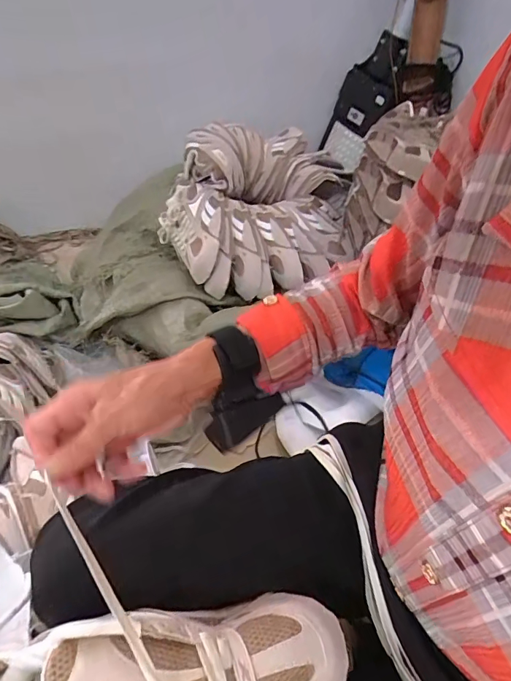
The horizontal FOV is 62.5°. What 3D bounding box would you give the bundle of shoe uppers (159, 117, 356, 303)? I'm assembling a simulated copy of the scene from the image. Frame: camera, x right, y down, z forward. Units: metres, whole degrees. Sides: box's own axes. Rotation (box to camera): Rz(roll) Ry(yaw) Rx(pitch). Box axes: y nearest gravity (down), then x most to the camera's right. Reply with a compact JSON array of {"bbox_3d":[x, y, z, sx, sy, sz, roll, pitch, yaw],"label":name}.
[{"bbox_3d":[0.012,-0.315,0.899,0.361,0.173,0.472,9,49,7],"label":"bundle of shoe uppers"}]

